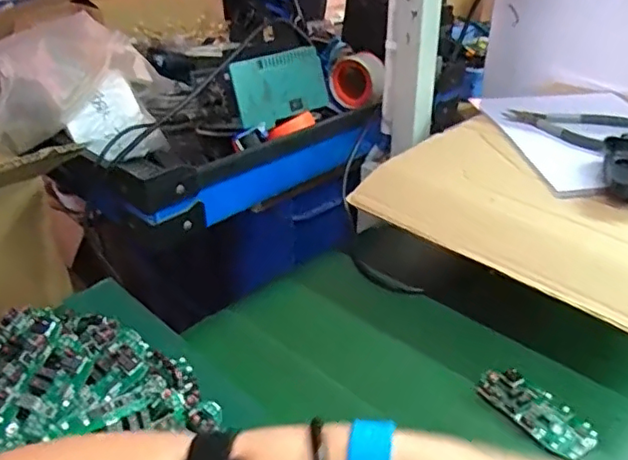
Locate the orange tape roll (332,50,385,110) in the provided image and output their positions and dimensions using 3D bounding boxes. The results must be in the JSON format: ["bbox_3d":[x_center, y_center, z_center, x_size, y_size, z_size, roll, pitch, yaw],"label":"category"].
[{"bbox_3d":[0.071,-0.237,0.940,0.031,0.089,0.102,-27,44,-31],"label":"orange tape roll"}]

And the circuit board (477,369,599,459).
[{"bbox_3d":[0.181,0.145,0.479,0.043,0.010,0.092,-23,36,-30],"label":"circuit board"}]

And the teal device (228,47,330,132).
[{"bbox_3d":[-0.044,-0.188,0.784,0.139,0.086,0.009,-27,26,-30],"label":"teal device"}]

